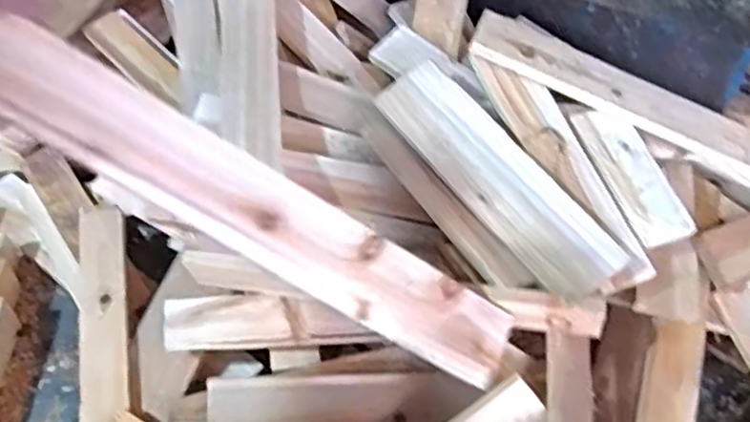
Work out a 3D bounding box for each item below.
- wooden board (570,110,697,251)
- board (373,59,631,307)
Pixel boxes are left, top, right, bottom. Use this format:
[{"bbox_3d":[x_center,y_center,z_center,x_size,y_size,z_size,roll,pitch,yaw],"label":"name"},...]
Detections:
[{"bbox_3d":[0.266,-0.038,0.704,0.061,0.013,0.161,-19,67,-12],"label":"wooden board"},{"bbox_3d":[0.119,-0.035,0.673,0.086,0.015,0.284,-34,69,-10],"label":"board"}]

